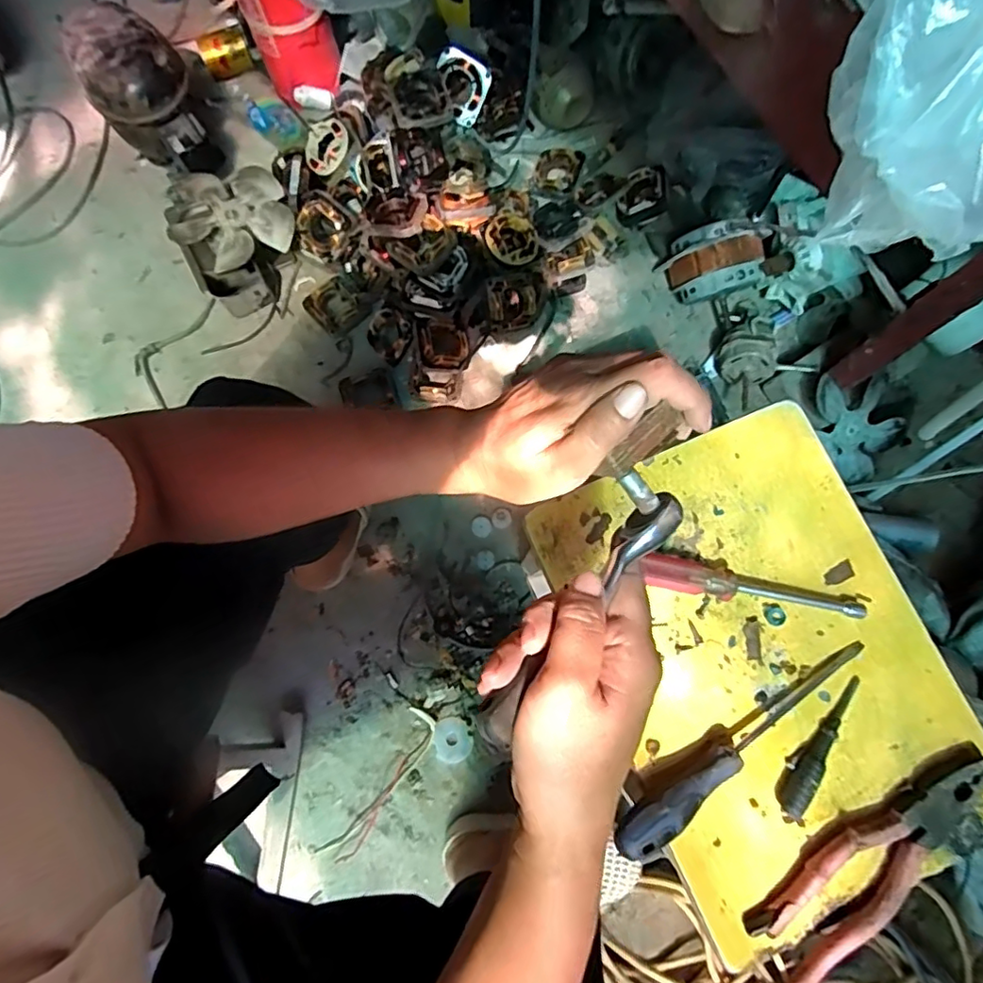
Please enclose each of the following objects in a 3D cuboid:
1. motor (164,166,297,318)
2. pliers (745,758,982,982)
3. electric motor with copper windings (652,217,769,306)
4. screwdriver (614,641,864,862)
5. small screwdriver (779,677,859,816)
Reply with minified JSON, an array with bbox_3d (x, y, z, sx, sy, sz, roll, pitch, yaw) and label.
[{"bbox_3d":[-0.409,-0.417,0.925,0.184,0.087,0.232,-26,80,-6],"label":"motor"},{"bbox_3d":[0.257,0.243,0.380,0.193,0.012,0.051,-35,80,-9],"label":"pliers"},{"bbox_3d":[0.344,-0.337,0.894,0.130,0.135,0.095,-4,77,-3],"label":"electric motor with copper windings"},{"bbox_3d":[0.173,0.171,0.393,0.218,0.021,0.026,-35,80,-9],"label":"screwdriver"},{"bbox_3d":[0.229,0.176,0.399,0.016,0.013,0.105,34,78,6],"label":"small screwdriver"}]

